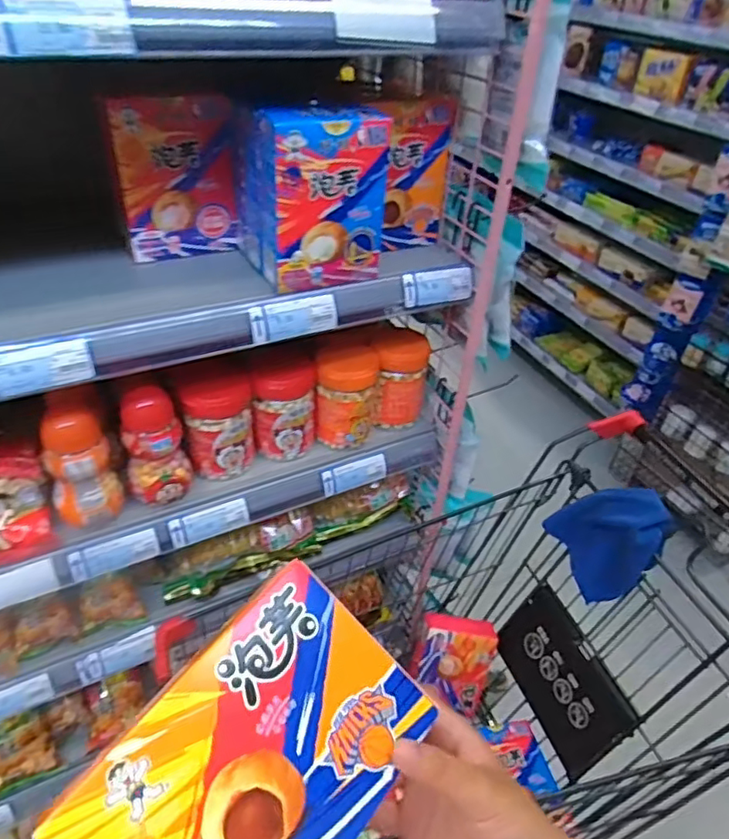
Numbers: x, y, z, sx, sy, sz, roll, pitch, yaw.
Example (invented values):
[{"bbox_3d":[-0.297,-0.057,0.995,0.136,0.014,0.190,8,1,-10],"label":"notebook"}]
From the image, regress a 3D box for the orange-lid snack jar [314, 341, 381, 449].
[{"bbox_3d":[-0.024,-0.032,0.805,0.078,0.120,0.077,4,38,-3],"label":"orange-lid snack jar"}]

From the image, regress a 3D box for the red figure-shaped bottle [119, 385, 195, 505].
[{"bbox_3d":[-0.233,0.032,0.682,0.066,0.129,0.055,-8,40,-17],"label":"red figure-shaped bottle"}]

